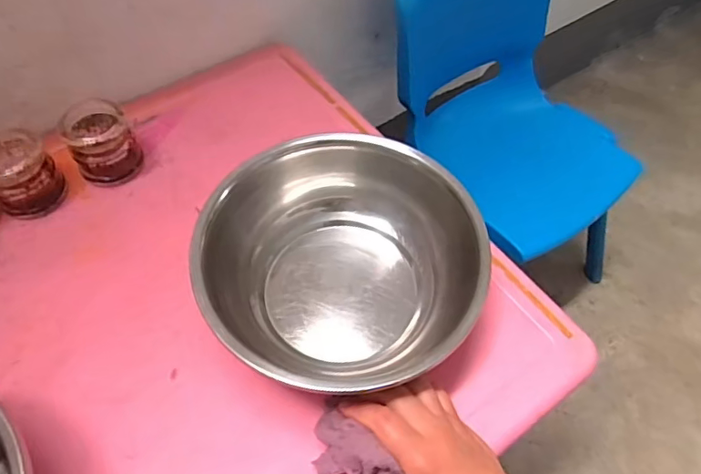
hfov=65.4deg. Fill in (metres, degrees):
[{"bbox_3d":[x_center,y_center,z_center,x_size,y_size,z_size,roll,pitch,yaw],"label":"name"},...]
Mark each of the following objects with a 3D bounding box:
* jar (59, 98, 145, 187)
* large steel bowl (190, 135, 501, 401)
[{"bbox_3d":[-0.277,-0.104,0.607,0.065,0.071,0.065,1,56,-2],"label":"jar"},{"bbox_3d":[-0.005,0.033,0.504,0.233,0.109,0.233,1,56,-2],"label":"large steel bowl"}]

